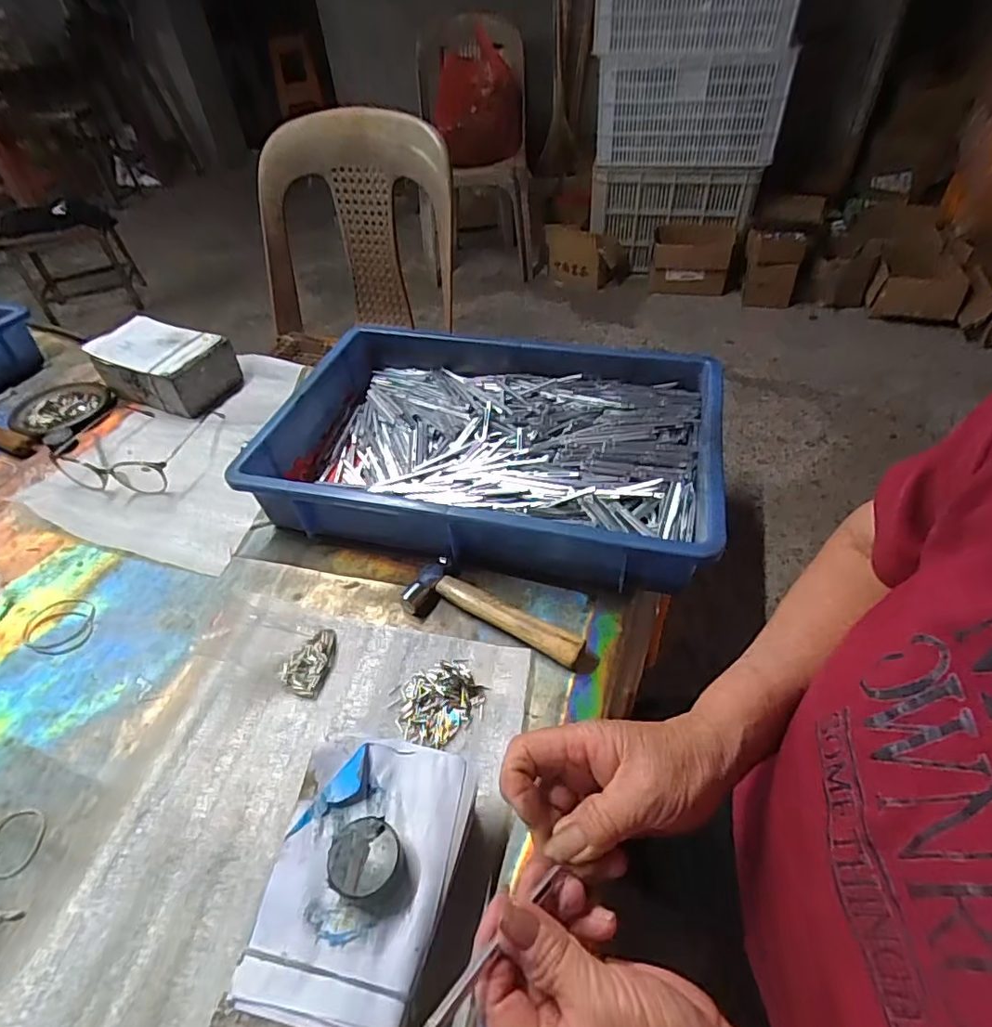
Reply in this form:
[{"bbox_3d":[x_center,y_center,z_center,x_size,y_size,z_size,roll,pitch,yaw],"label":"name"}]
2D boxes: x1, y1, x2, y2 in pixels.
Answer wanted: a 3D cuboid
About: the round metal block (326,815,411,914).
[{"bbox_3d":[-0.069,0.191,0.303,0.037,0.020,0.043,-32,51,-24],"label":"round metal block"}]

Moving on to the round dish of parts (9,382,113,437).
[{"bbox_3d":[-0.554,-0.137,0.710,0.101,0.013,0.110,-2,46,2],"label":"round dish of parts"}]

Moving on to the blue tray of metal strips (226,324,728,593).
[{"bbox_3d":[-0.001,-0.069,0.577,0.427,0.083,0.279,8,47,12],"label":"blue tray of metal strips"}]

